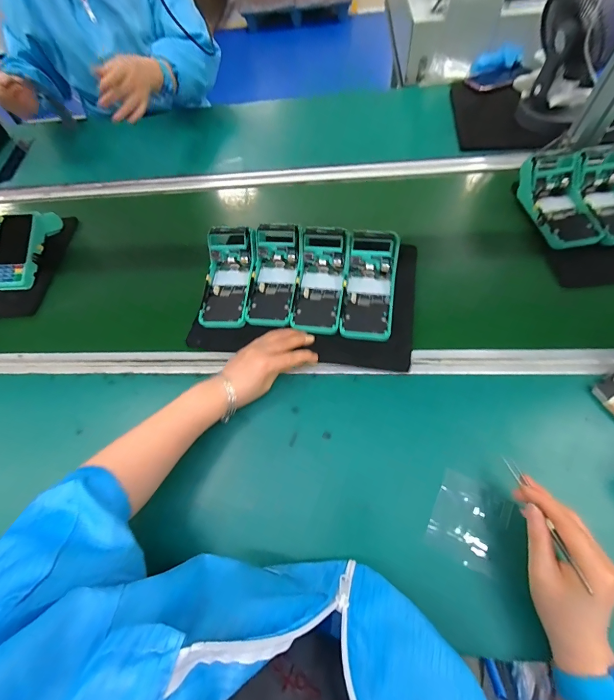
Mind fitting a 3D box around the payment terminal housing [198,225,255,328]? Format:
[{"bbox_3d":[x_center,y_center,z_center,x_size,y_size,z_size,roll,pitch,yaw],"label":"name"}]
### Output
[{"bbox_3d":[-0.130,-0.118,0.544,0.080,0.054,0.173,4,78,2],"label":"payment terminal housing"}]

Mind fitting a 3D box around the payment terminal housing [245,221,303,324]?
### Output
[{"bbox_3d":[-0.052,-0.123,0.534,0.075,0.054,0.179,5,74,3],"label":"payment terminal housing"}]

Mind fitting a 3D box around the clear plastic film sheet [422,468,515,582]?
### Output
[{"bbox_3d":[0.191,0.201,0.382,0.075,0.010,0.092,19,66,28],"label":"clear plastic film sheet"}]

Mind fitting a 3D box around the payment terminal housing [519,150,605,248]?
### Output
[{"bbox_3d":[0.425,-0.257,0.538,0.081,0.076,0.171,-6,53,-5],"label":"payment terminal housing"}]

